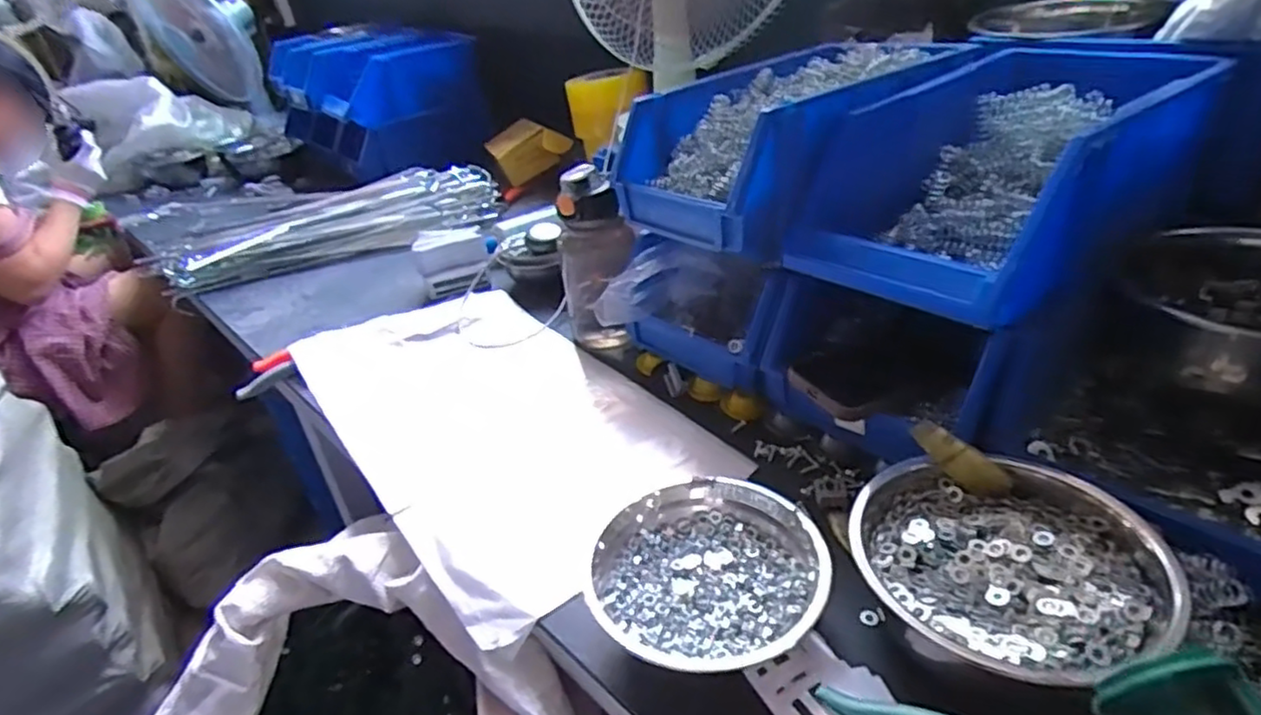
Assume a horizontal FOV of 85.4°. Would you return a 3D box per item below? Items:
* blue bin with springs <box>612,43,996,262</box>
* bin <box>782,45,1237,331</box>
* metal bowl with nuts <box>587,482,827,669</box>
[{"bbox_3d":[0.163,-0.232,0.716,0.318,0.129,0.206,-24,35,-26],"label":"blue bin with springs"},{"bbox_3d":[0.320,-0.166,0.600,0.334,0.132,0.216,-27,36,-30],"label":"bin"},{"bbox_3d":[0.057,0.160,0.496,0.162,0.057,0.151,-5,31,3],"label":"metal bowl with nuts"}]

